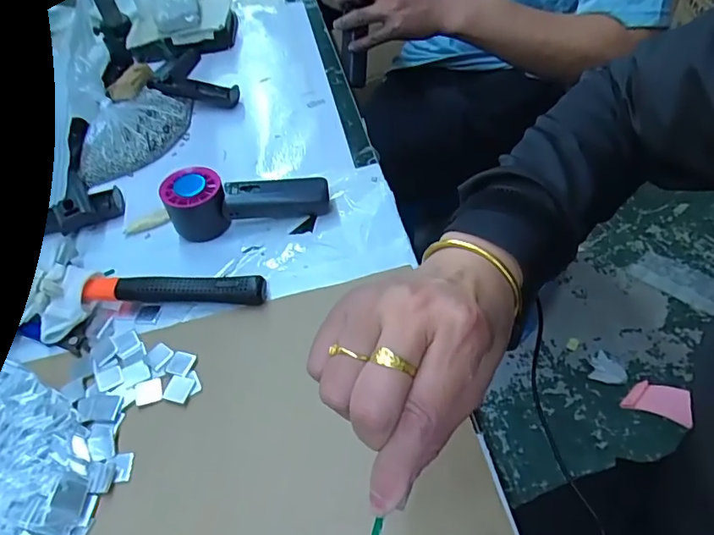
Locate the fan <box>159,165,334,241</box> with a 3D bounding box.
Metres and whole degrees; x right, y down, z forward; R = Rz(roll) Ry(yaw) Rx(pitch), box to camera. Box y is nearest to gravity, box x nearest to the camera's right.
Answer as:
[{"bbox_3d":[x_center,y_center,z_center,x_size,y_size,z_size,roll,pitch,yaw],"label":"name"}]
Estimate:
[{"bbox_3d":[-0.107,-0.070,0.506,0.152,0.053,0.043,-11,50,-3],"label":"fan"}]

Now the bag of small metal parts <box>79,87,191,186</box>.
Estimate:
[{"bbox_3d":[-0.268,-0.167,0.627,0.111,0.021,0.160,-4,50,3],"label":"bag of small metal parts"}]

